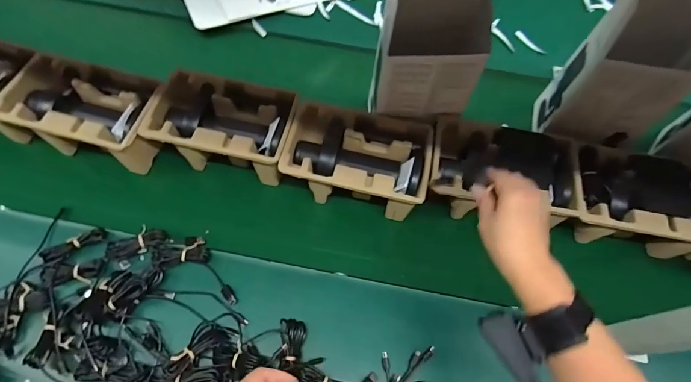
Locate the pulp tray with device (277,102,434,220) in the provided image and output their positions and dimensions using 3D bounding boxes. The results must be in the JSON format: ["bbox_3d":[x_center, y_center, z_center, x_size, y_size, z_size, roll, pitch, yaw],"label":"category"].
[{"bbox_3d":[0.022,-0.047,0.633,0.224,0.098,0.144,7,60,4],"label":"pulp tray with device"}]

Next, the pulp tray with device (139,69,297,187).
[{"bbox_3d":[-0.202,-0.102,0.650,0.230,0.101,0.140,12,61,6],"label":"pulp tray with device"}]

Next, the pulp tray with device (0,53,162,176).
[{"bbox_3d":[-0.432,-0.128,0.655,0.229,0.109,0.148,12,61,6],"label":"pulp tray with device"}]

